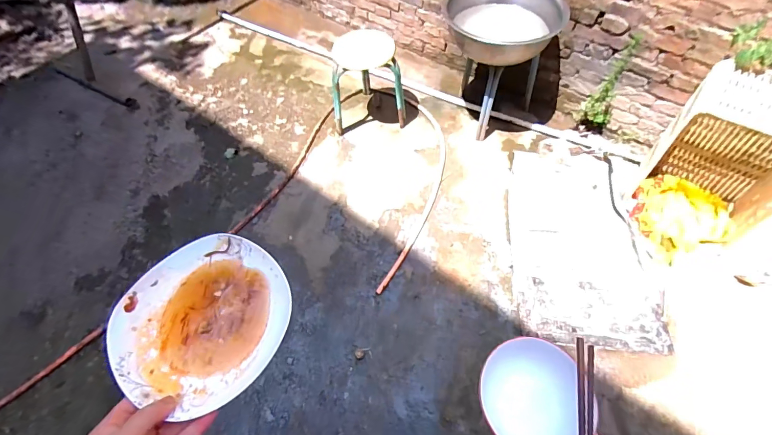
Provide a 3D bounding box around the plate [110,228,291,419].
[{"bbox_3d":[-0.190,0.106,0.386,0.172,0.026,0.170,-1,60,2],"label":"plate"}]

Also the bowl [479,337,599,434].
[{"bbox_3d":[0.183,0.223,0.459,0.127,0.071,0.137,-1,60,2],"label":"bowl"}]

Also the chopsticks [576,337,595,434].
[{"bbox_3d":[0.223,0.265,0.407,0.022,0.012,0.246,7,70,7],"label":"chopsticks"}]

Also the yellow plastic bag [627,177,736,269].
[{"bbox_3d":[1.230,-0.021,1.527,0.367,0.112,0.321,-18,59,-6],"label":"yellow plastic bag"}]

